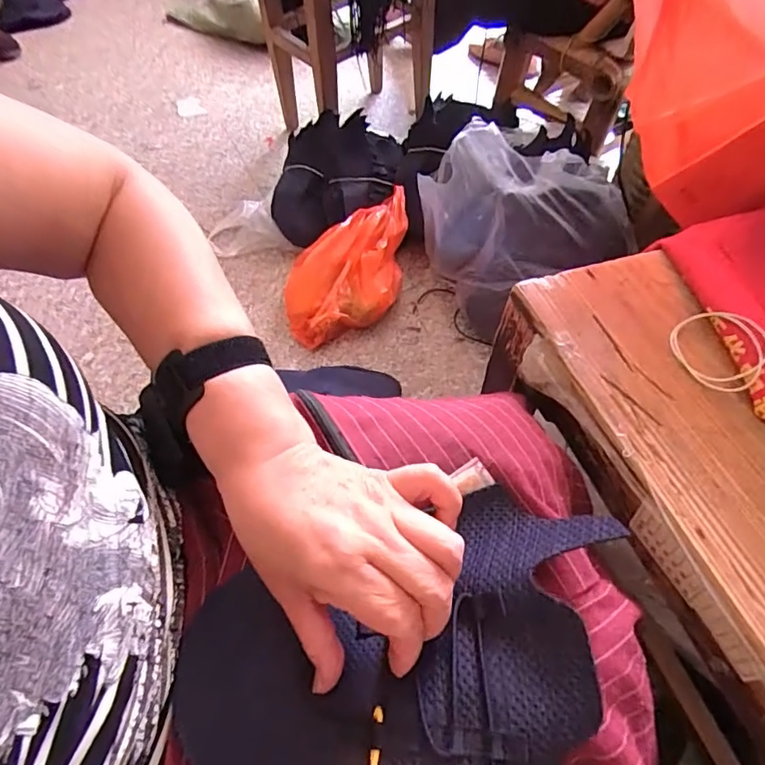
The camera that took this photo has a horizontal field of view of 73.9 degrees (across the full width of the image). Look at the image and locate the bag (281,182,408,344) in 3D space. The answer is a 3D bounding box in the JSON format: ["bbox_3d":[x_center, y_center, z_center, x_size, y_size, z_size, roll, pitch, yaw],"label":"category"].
[{"bbox_3d":[-0.060,-0.217,0.970,0.284,0.138,0.204,-20,59,-10],"label":"bag"}]

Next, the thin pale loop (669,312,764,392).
[{"bbox_3d":[0.239,-0.025,0.365,0.062,0.006,0.059,-14,58,24],"label":"thin pale loop"}]

